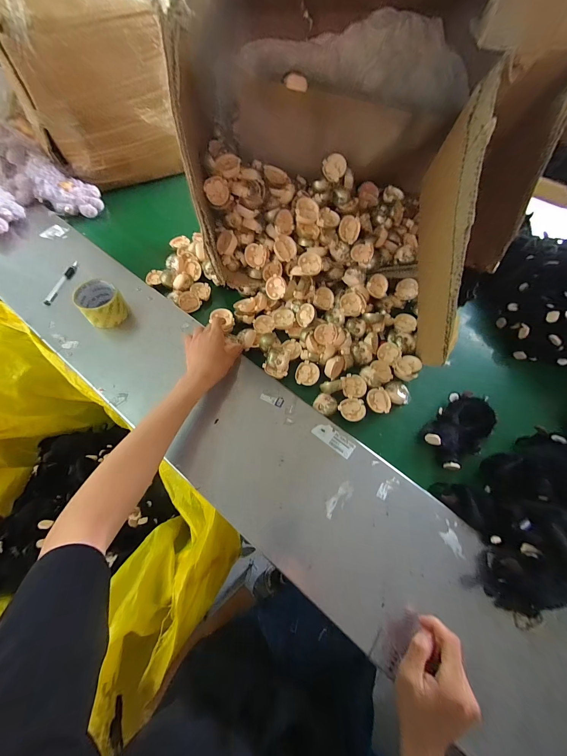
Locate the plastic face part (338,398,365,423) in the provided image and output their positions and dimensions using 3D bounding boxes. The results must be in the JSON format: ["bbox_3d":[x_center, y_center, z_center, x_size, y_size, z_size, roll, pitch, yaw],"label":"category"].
[{"bbox_3d":[0.133,0.063,0.556,0.052,0.016,0.045,2,62,-2],"label":"plastic face part"}]

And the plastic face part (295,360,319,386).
[{"bbox_3d":[0.049,-0.007,0.588,0.046,0.023,0.050,9,72,-3],"label":"plastic face part"}]

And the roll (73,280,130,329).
[{"bbox_3d":[-0.383,-0.155,0.603,0.082,0.067,0.087,-38,70,-20],"label":"roll"}]

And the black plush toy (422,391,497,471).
[{"bbox_3d":[0.338,0.091,0.541,0.167,0.050,0.088,-39,70,-20],"label":"black plush toy"}]

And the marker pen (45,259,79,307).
[{"bbox_3d":[-0.510,-0.221,0.652,0.016,0.010,0.136,10,62,3],"label":"marker pen"}]

